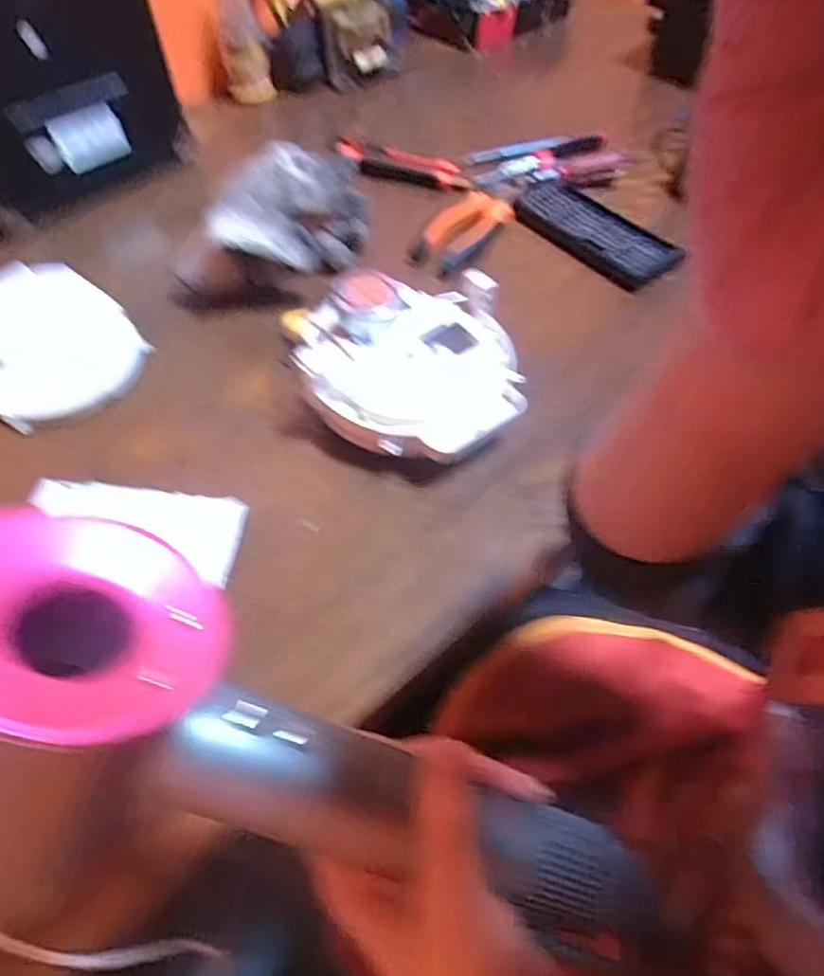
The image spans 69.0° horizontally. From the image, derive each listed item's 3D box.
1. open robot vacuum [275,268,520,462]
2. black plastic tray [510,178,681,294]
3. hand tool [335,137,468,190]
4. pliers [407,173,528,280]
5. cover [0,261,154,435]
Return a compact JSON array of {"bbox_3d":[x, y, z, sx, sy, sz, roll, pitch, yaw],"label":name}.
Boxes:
[{"bbox_3d":[-0.004,-0.092,0.426,0.146,0.070,0.176,-15,57,-10],"label":"open robot vacuum"},{"bbox_3d":[0.162,-0.231,0.541,0.160,0.015,0.073,36,63,23],"label":"black plastic tray"},{"bbox_3d":[-0.012,-0.328,0.610,0.138,0.019,0.033,16,57,8],"label":"hand tool"},{"bbox_3d":[0.060,-0.253,0.562,0.064,0.028,0.159,30,61,20],"label":"pliers"},{"bbox_3d":[-0.282,-0.114,0.456,0.136,0.043,0.132,32,61,21],"label":"cover"}]

